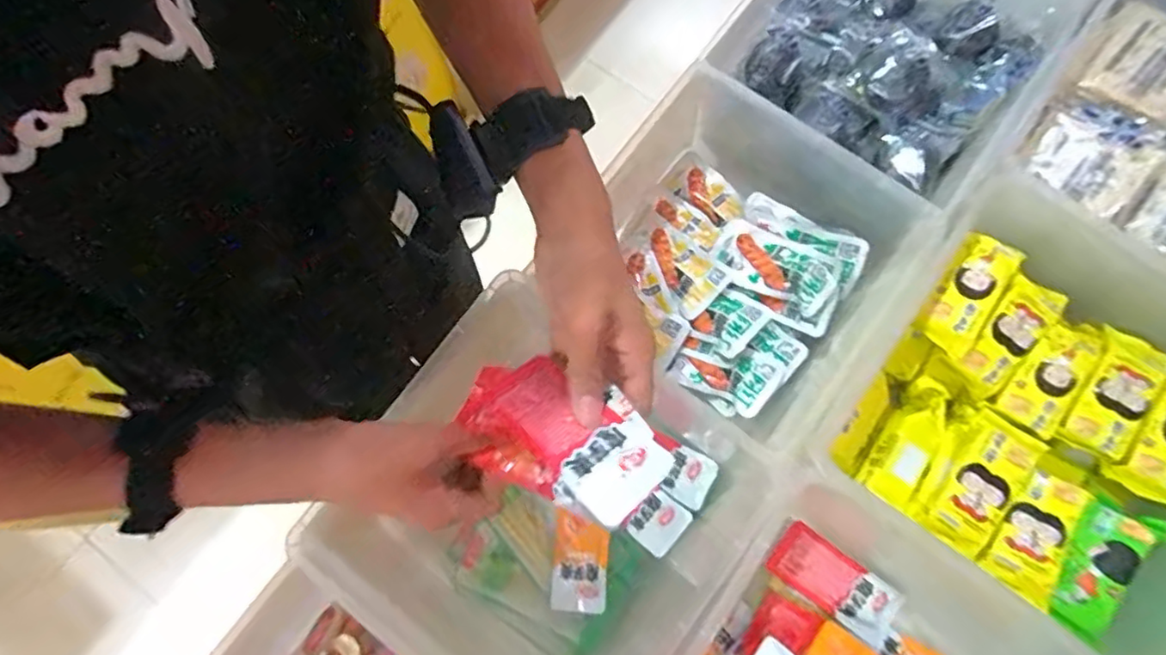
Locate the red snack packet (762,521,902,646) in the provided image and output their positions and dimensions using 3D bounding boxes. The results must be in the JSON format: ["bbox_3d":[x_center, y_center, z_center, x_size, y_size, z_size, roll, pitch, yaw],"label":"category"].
[{"bbox_3d":[0.223,0.227,0.550,0.113,0.015,0.051,36,80,9],"label":"red snack packet"}]

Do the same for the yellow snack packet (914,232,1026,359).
[{"bbox_3d":[0.324,-0.030,0.520,0.046,0.014,0.100,34,86,11],"label":"yellow snack packet"}]

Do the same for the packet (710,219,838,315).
[{"bbox_3d":[0.204,-0.066,0.665,0.132,0.018,0.063,35,80,24],"label":"packet"}]

